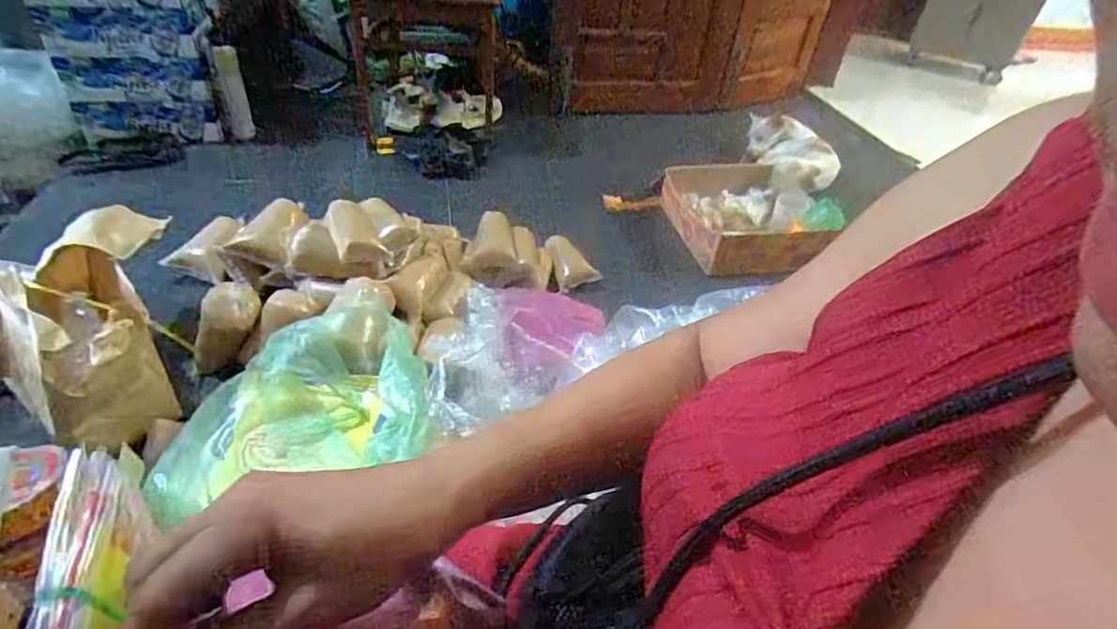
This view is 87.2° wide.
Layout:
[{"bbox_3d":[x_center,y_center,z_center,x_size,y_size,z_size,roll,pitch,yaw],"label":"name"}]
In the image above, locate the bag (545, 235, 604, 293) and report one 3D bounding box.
[{"bbox_3d":[0.034,-0.126,1.377,0.118,0.040,0.208,-5,41,-14],"label":"bag"}]

